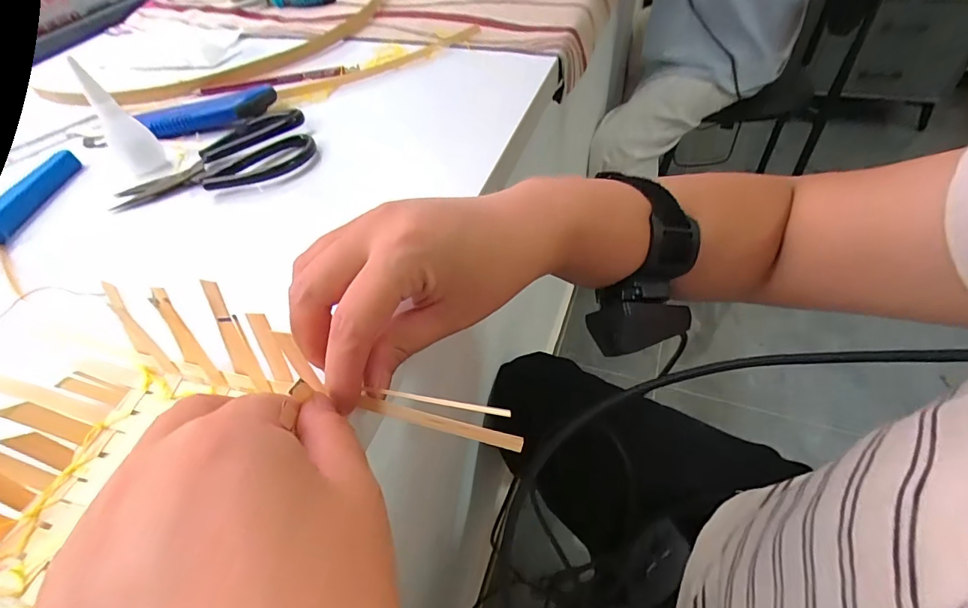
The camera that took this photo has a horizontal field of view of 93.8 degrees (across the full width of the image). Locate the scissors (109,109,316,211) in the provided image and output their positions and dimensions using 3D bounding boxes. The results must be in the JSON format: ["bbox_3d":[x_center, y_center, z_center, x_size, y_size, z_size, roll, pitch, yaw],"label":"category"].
[{"bbox_3d":[-0.210,-0.114,0.357,0.146,0.013,0.092,-19,51,-9],"label":"scissors"}]

